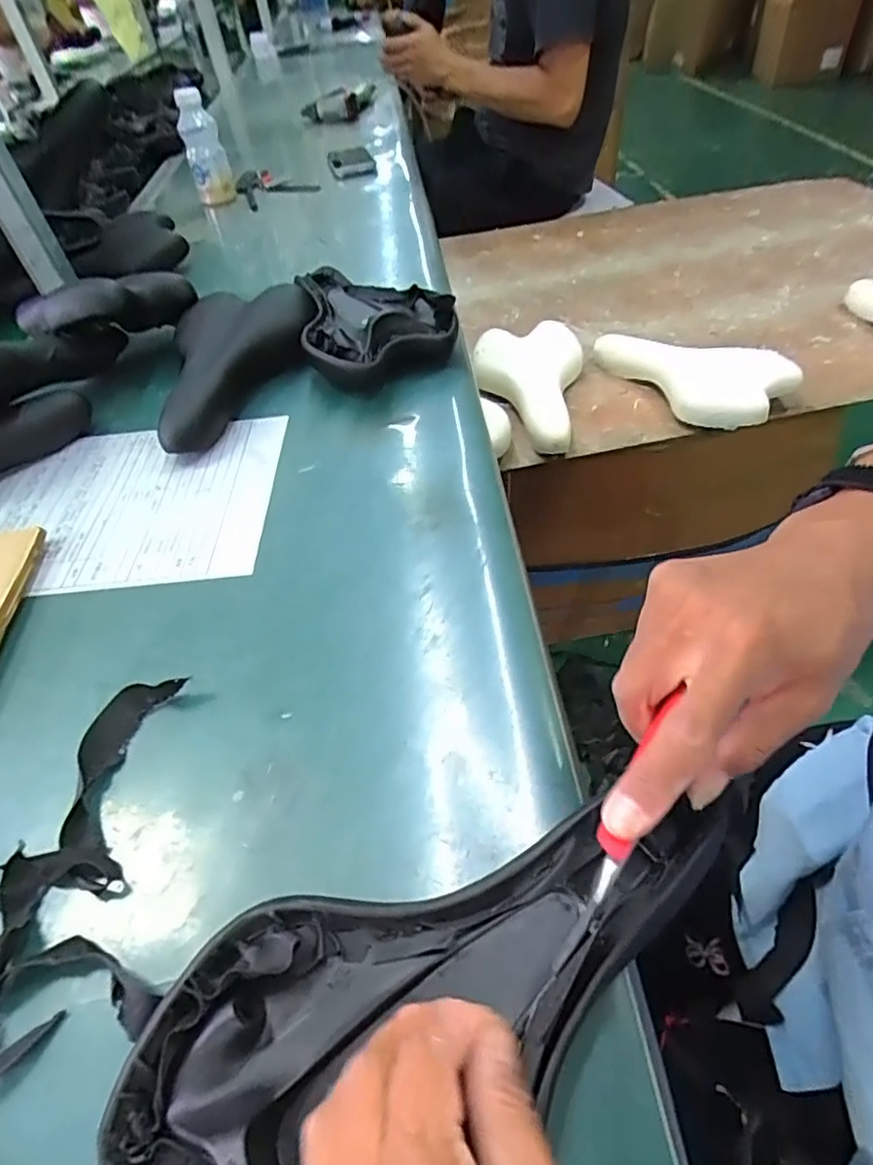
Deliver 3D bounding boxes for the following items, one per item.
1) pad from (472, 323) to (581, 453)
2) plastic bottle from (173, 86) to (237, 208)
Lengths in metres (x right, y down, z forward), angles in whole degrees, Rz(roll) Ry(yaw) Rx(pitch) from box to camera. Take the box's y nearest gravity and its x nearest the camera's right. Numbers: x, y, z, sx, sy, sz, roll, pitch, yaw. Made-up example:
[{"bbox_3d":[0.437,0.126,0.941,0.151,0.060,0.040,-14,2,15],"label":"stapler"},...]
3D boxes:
[{"bbox_3d":[0.120,-0.282,0.834,0.149,0.043,0.272,7,50,13],"label":"pad"},{"bbox_3d":[-0.402,-0.754,1.045,0.063,0.157,0.059,-18,49,-11],"label":"plastic bottle"}]

